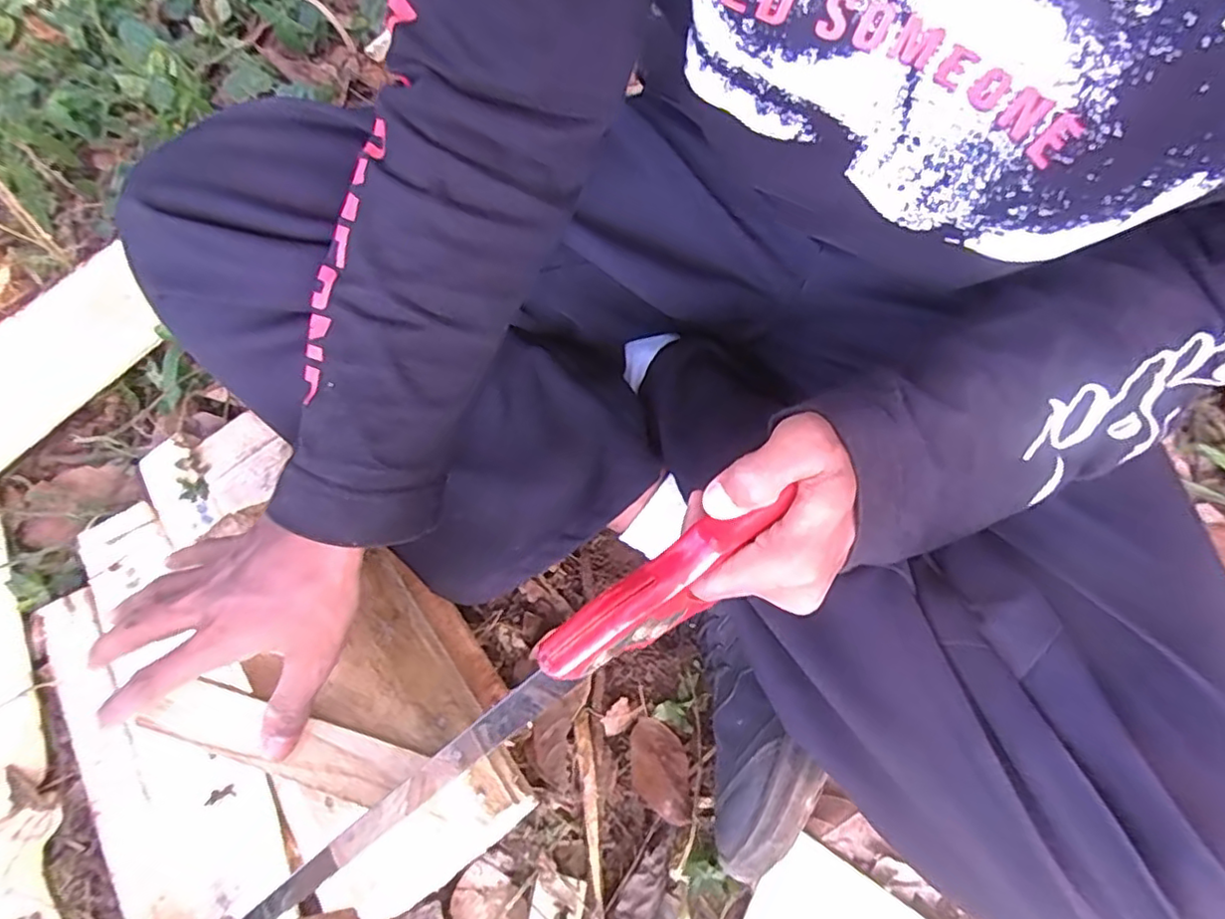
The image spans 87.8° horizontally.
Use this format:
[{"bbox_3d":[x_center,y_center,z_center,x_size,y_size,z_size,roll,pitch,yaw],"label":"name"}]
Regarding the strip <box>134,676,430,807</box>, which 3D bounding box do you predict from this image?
[{"bbox_3d":[-0.175,0.150,0.338,0.145,0.011,0.032,14,64,6],"label":"strip"}]

